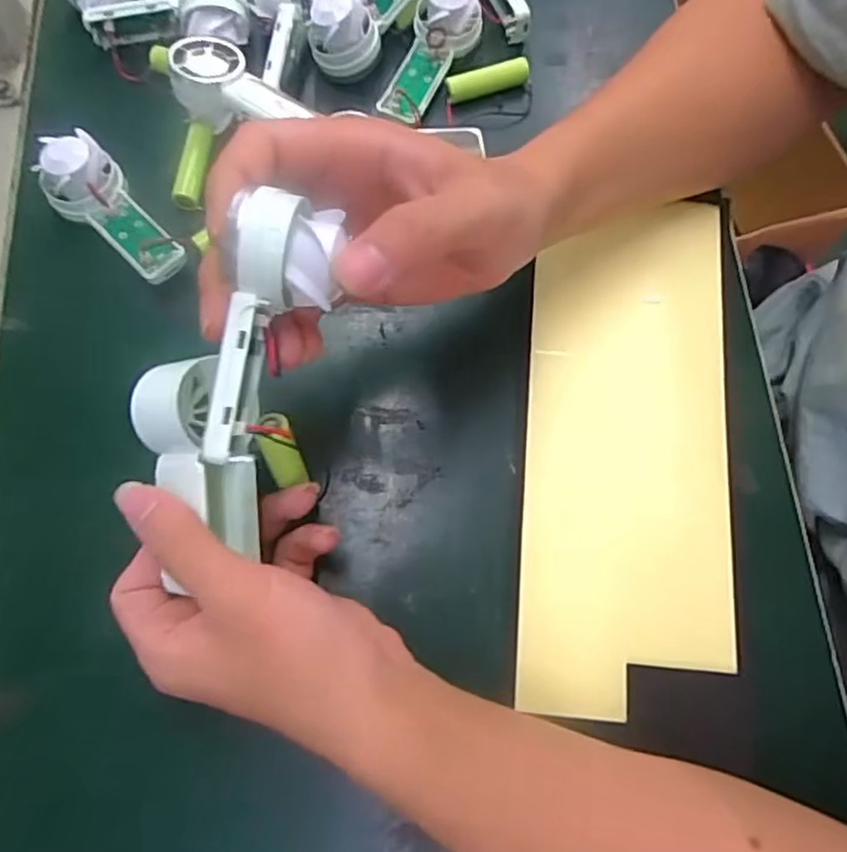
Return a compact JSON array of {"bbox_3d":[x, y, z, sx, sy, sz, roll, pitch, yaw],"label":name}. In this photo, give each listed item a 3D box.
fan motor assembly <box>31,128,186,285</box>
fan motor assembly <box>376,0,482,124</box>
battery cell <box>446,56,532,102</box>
[{"bbox_3d":[-0.163,-0.113,0.347,0.038,0.025,0.090,-44,92,-12],"label":"fan motor assembly"},{"bbox_3d":[0.004,-0.222,0.386,0.036,0.026,0.094,27,94,7],"label":"fan motor assembly"},{"bbox_3d":[0.038,-0.204,0.390,0.051,0.012,0.012,-18,74,-6],"label":"battery cell"}]

